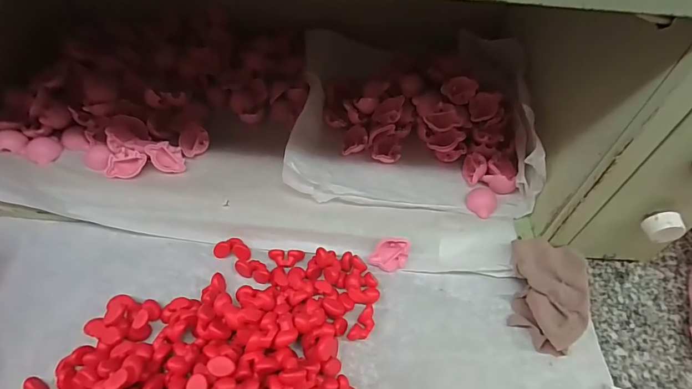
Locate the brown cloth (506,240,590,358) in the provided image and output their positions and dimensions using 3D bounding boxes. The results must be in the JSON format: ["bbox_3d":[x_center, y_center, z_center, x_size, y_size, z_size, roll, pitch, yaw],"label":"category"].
[{"bbox_3d":[0.166,0.080,0.321,0.056,0.037,0.088,11,53,4],"label":"brown cloth"}]

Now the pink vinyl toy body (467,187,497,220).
[{"bbox_3d":[0.129,0.007,0.375,0.027,0.011,0.027,2,53,-3],"label":"pink vinyl toy body"}]

